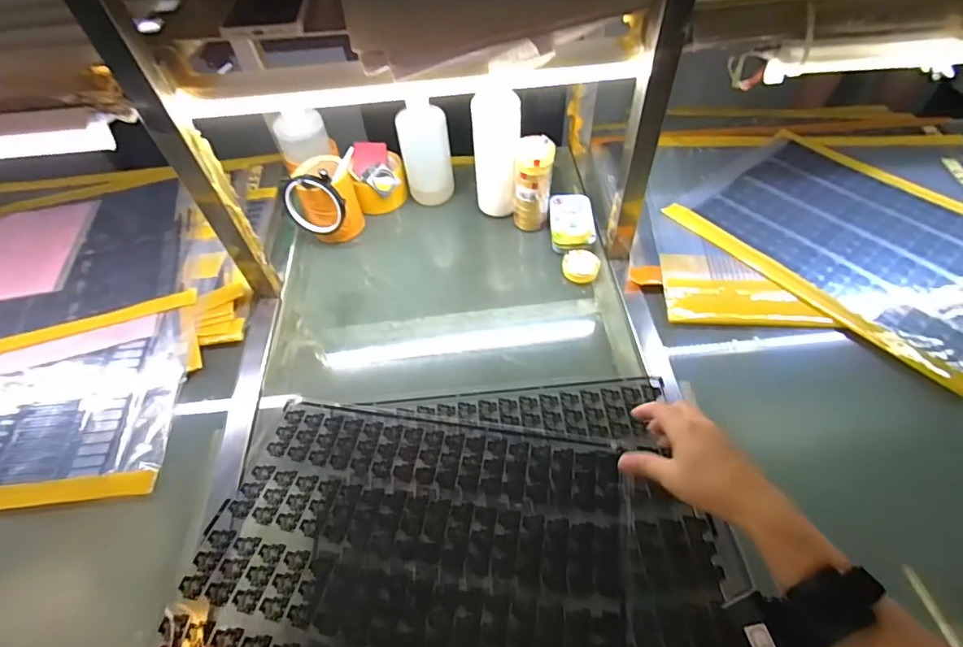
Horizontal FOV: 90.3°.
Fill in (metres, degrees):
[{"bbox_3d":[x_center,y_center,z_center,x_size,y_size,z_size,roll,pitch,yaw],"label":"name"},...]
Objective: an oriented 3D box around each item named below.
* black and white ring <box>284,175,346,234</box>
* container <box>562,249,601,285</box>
[{"bbox_3d":[-0.246,-0.173,0.705,0.092,0.086,0.017,18,40,-4],"label":"black and white ring"},{"bbox_3d":[0.144,-0.084,0.691,0.051,0.022,0.048,-2,52,2],"label":"container"}]

